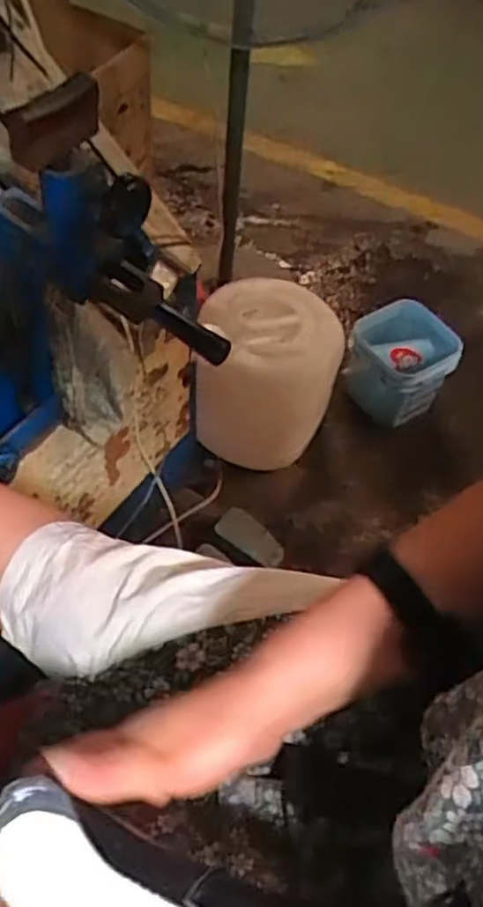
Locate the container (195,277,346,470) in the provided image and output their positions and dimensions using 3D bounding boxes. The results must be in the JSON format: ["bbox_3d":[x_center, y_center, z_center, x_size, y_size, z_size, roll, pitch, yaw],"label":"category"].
[{"bbox_3d":[0.051,-0.157,1.548,0.310,0.346,0.275,-2,54,-5],"label":"container"}]

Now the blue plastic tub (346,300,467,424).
[{"bbox_3d":[0.368,-0.213,1.699,0.257,0.163,0.257,-1,66,1],"label":"blue plastic tub"}]

